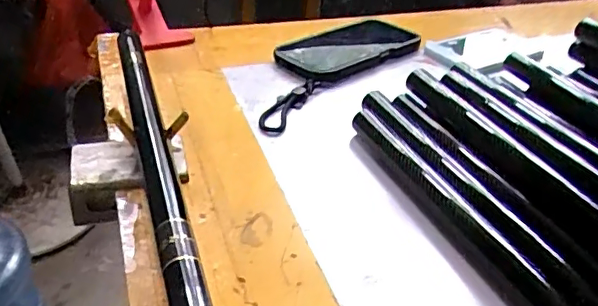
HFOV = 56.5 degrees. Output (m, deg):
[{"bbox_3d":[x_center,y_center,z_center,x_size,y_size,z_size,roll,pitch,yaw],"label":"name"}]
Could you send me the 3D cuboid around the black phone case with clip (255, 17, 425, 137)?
[{"bbox_3d":[0.024,-0.097,0.588,0.113,0.016,0.280,26,40,30],"label":"black phone case with clip"}]

